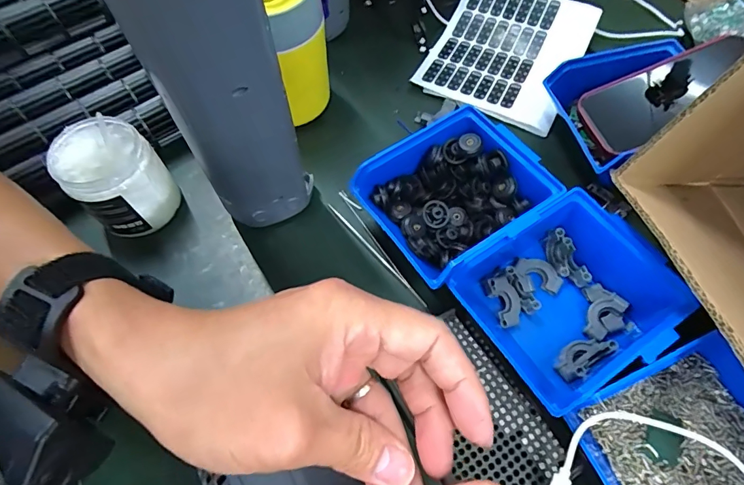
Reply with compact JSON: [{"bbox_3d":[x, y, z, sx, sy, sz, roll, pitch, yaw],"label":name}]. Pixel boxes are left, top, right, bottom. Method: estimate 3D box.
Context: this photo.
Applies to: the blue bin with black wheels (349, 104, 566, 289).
[{"bbox_3d":[0.070,-0.037,0.370,0.139,0.065,0.119,-32,67,-15],"label":"blue bin with black wheels"}]

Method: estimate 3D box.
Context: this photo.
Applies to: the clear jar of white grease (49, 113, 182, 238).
[{"bbox_3d":[-0.221,-0.053,0.380,0.074,0.082,0.074,-37,68,-16],"label":"clear jar of white grease"}]

